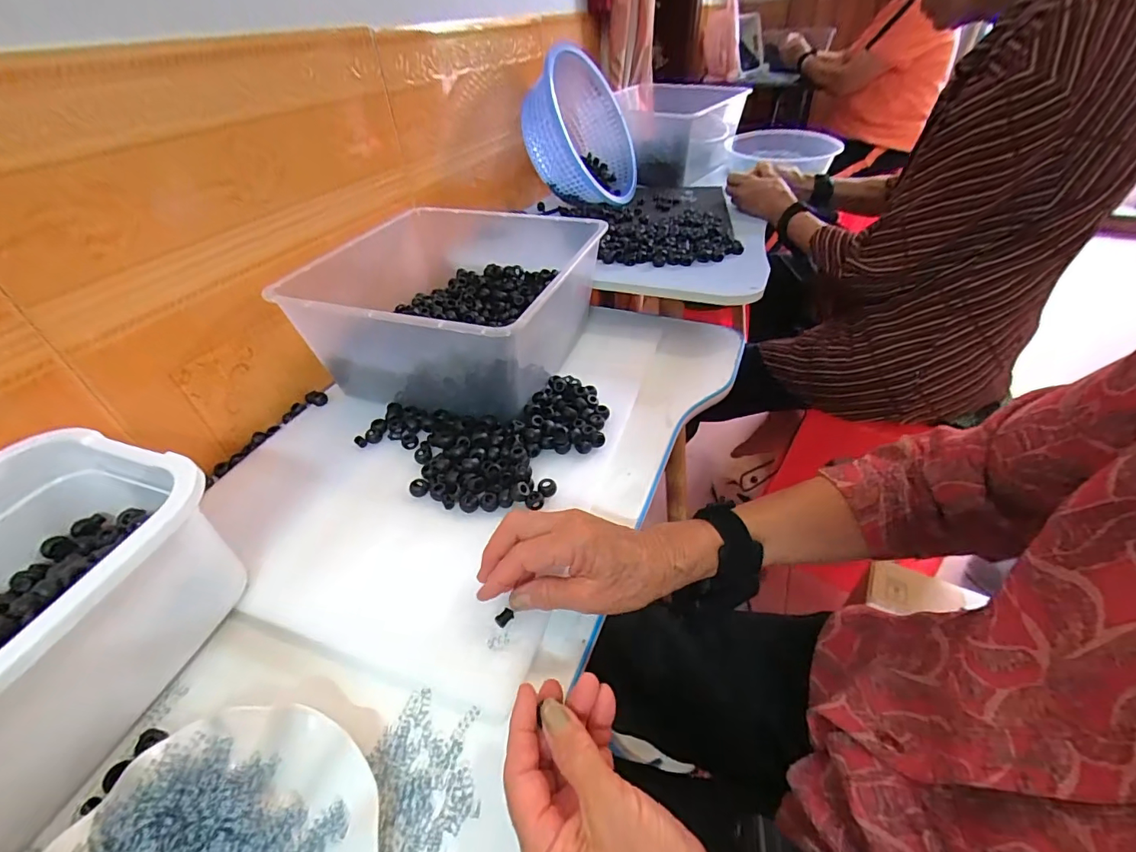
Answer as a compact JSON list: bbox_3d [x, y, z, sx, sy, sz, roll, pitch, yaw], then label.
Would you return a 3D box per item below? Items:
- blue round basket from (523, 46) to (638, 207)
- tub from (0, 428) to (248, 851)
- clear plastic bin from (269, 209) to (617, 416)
[{"bbox_3d":[0.033,-0.587,0.996,0.140,0.296,0.299,-2,66,36],"label":"blue round basket"},{"bbox_3d":[-0.362,0.132,0.307,0.183,0.108,0.242,8,42,14],"label":"tub"},{"bbox_3d":[-0.133,-0.163,0.610,0.301,0.128,0.325,11,43,16],"label":"clear plastic bin"}]

